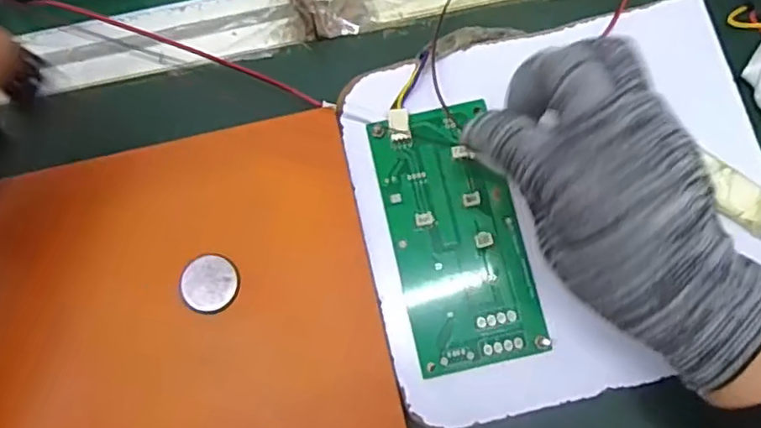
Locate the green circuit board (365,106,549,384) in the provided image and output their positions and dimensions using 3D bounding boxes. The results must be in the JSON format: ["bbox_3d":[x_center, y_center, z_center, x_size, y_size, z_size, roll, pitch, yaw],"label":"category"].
[{"bbox_3d":[0.039,0.009,0.320,0.068,0.010,0.133,-16,78,-4],"label":"green circuit board"}]

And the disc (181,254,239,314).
[{"bbox_3d":[-0.086,0.034,0.313,0.027,0.004,0.028,-1,76,4],"label":"disc"}]

